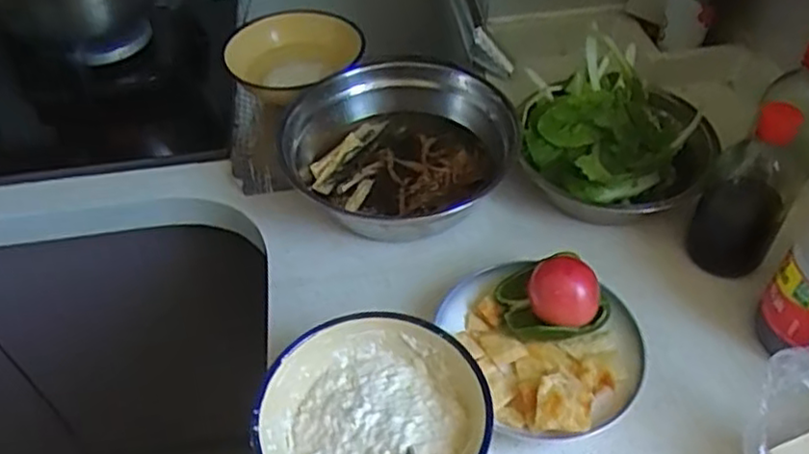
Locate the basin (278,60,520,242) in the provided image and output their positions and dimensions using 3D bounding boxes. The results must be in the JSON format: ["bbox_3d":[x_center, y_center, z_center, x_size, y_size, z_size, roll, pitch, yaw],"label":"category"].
[{"bbox_3d":[-0.006,-0.089,0.743,0.217,0.084,0.266,-23,49,-17],"label":"basin"}]

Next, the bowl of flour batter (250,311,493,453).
[{"bbox_3d":[-0.024,0.153,0.533,0.170,0.066,0.166,-2,47,2],"label":"bowl of flour batter"}]

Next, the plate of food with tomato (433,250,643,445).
[{"bbox_3d":[0.119,0.091,0.589,0.155,0.078,0.177,-18,51,-17],"label":"plate of food with tomato"}]

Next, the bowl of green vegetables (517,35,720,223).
[{"bbox_3d":[0.223,-0.098,0.723,0.181,0.089,0.189,-2,47,2],"label":"bowl of green vegetables"}]

